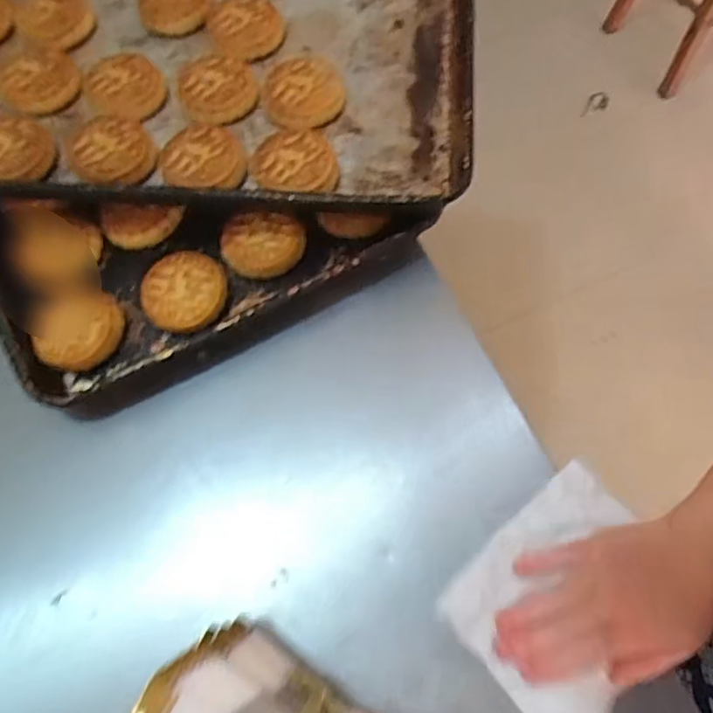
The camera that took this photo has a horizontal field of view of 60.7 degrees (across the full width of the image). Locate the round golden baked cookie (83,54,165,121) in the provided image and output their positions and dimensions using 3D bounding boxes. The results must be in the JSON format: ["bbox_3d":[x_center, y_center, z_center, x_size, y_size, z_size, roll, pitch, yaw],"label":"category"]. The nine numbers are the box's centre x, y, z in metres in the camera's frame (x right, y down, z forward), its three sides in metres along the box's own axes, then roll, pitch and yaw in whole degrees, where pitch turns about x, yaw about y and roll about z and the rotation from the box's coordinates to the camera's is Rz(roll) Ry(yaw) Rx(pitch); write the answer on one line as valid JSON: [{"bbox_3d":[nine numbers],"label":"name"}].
[{"bbox_3d":[-0.231,-0.271,0.607,0.072,0.030,0.084,-40,71,-13],"label":"round golden baked cookie"}]

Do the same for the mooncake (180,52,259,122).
[{"bbox_3d":[-0.134,-0.260,0.591,0.072,0.027,0.066,-17,68,-4],"label":"mooncake"}]

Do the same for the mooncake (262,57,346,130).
[{"bbox_3d":[-0.051,-0.256,0.593,0.076,0.034,0.068,-13,68,-2],"label":"mooncake"}]

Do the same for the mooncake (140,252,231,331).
[{"bbox_3d":[-0.158,-0.059,0.554,0.072,0.020,0.071,-1,68,2],"label":"mooncake"}]

